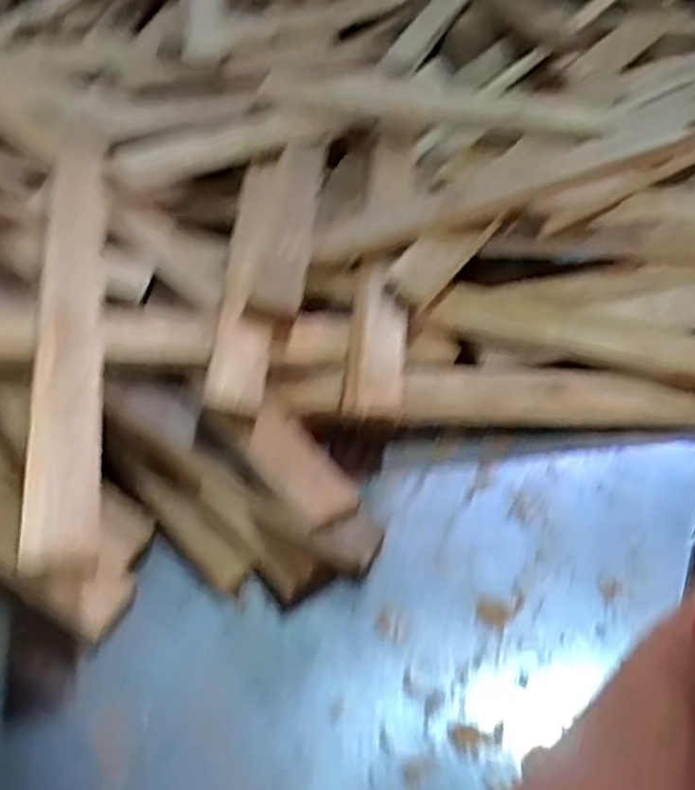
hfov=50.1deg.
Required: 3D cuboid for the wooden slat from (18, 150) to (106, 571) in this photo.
[{"bbox_3d":[-0.241,-0.081,0.651,0.056,0.023,0.516,25,34,-35],"label":"wooden slat"}]

